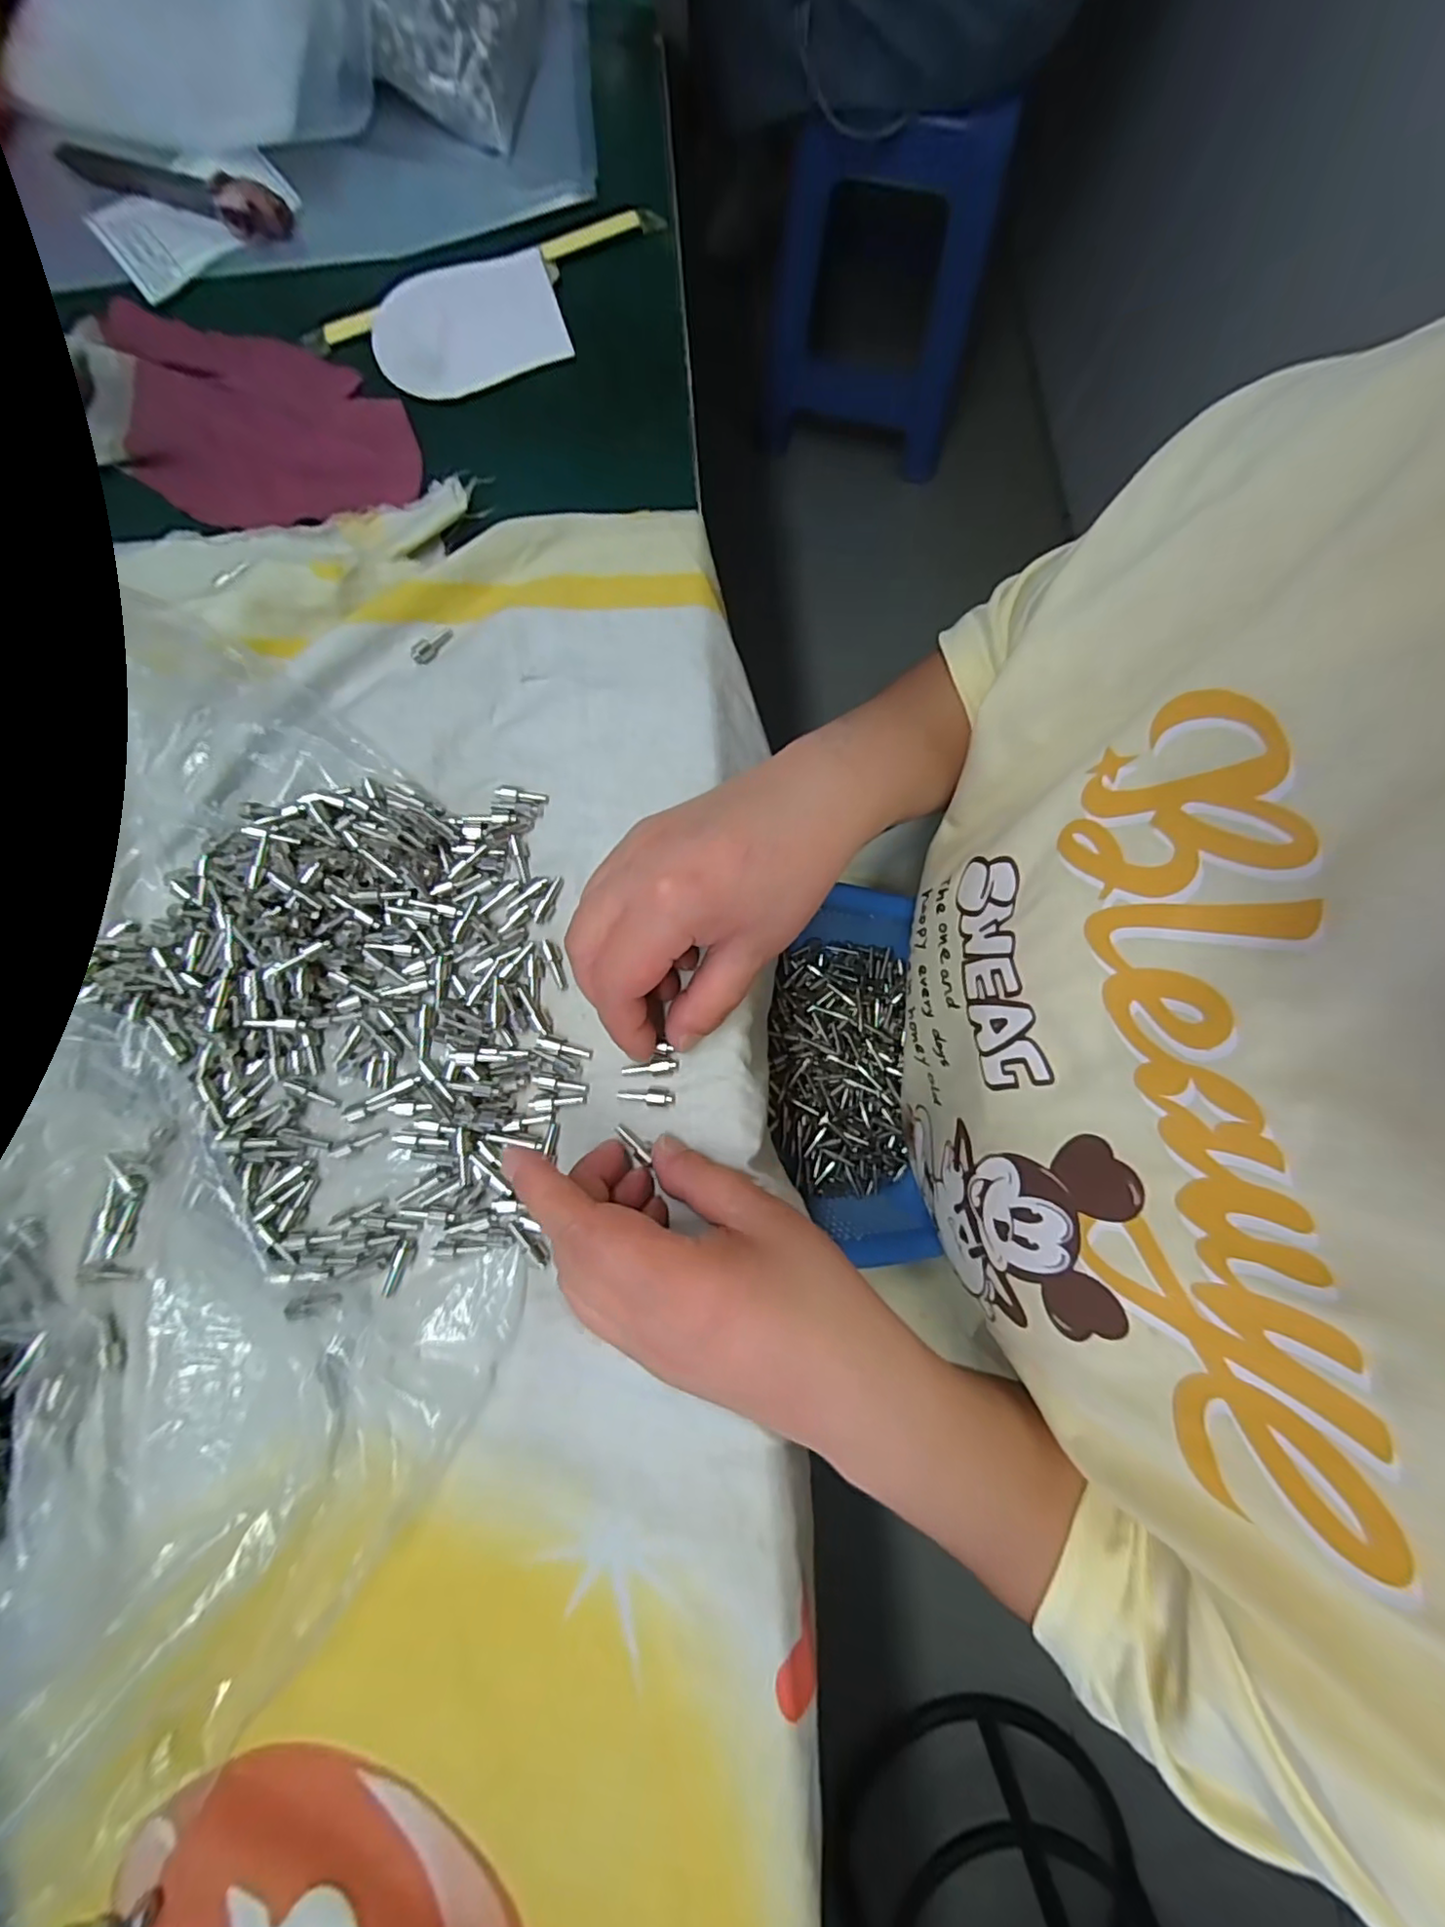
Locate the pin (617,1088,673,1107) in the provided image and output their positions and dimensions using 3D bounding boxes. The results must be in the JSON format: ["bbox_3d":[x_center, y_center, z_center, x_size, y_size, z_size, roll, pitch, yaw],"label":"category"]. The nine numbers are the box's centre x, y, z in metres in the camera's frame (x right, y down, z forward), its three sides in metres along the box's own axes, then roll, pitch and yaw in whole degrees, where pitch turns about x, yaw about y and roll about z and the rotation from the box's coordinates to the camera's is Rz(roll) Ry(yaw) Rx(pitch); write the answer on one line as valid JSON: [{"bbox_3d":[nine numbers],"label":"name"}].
[{"bbox_3d":[-0.032,0.055,0.260,0.022,0.005,0.007,9,80,1],"label":"pin"}]

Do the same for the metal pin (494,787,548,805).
[{"bbox_3d":[-0.091,-0.076,0.283,0.023,0.004,0.007,9,80,1],"label":"metal pin"}]

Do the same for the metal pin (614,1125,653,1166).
[{"bbox_3d":[-0.036,0.074,0.257,0.006,0.004,0.020,-43,77,-7],"label":"metal pin"}]

